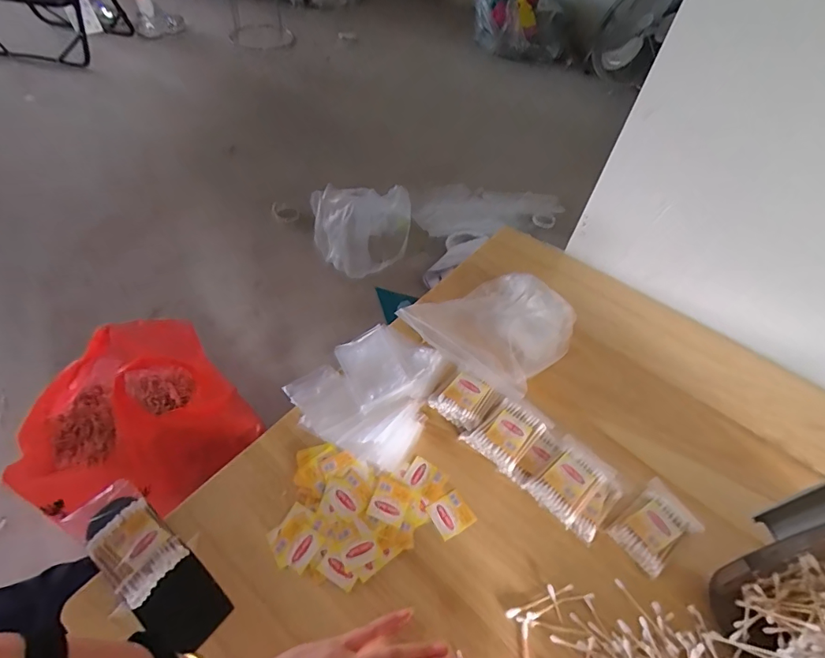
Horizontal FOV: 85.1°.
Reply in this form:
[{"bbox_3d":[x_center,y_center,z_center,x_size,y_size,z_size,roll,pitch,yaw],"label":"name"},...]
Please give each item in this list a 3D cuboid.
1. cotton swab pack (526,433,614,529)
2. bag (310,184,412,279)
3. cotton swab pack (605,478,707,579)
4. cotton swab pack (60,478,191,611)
[{"bbox_3d":[0.173,0.166,0.495,0.089,0.029,0.060,-32,61,-28],"label":"cotton swab pack"},{"bbox_3d":[-0.167,-0.311,1.410,0.318,0.206,0.231,3,51,-4],"label":"bag"},{"bbox_3d":[0.259,0.207,0.475,0.093,0.010,0.059,-28,59,-25],"label":"cotton swab pack"},{"bbox_3d":[-0.279,0.207,0.443,0.112,0.034,0.062,34,55,20],"label":"cotton swab pack"}]

